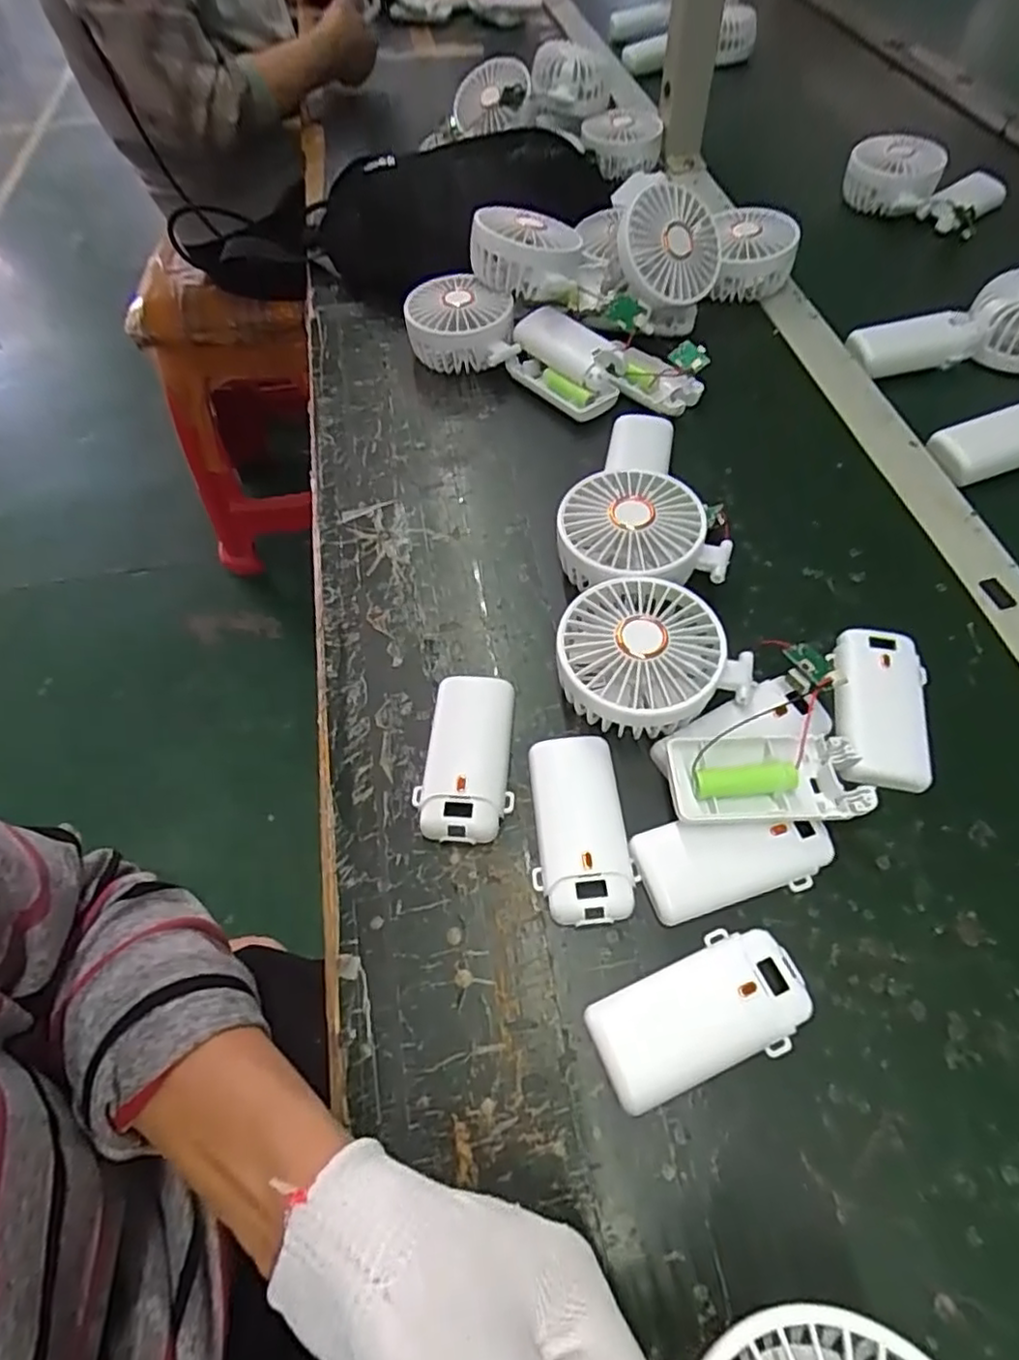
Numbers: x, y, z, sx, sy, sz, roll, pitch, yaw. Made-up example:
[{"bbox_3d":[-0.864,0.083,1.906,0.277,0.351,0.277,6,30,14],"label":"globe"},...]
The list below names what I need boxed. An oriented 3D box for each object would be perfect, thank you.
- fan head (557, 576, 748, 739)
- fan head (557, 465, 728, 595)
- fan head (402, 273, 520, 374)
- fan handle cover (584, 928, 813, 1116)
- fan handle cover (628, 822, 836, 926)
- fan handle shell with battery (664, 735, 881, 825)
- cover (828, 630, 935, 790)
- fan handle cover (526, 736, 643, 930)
[{"bbox_3d":[0.074,-0.011,0.361,0.093,0.046,0.084,-19,59,-10],"label":"fan head"},{"bbox_3d":[0.075,-0.086,0.400,0.089,0.045,0.084,-1,58,1],"label":"fan head"},{"bbox_3d":[-0.039,-0.285,0.530,0.086,0.039,0.084,-5,58,-1],"label":"fan head"},{"bbox_3d":[0.082,0.144,0.282,0.092,0.015,0.046,-21,60,-11],"label":"fan handle cover"},{"bbox_3d":[0.108,0.085,0.316,0.090,0.016,0.042,-13,58,-6],"label":"fan handle cover"},{"bbox_3d":[0.126,0.051,0.325,0.091,0.022,0.044,-1,58,1],"label":"fan handle shell with battery"},{"bbox_3d":[0.199,0.014,0.354,0.055,0.017,0.096,21,59,-6],"label":"cover"},{"bbox_3d":[0.035,0.073,0.329,0.047,0.016,0.093,-8,58,-3],"label":"fan handle cover"}]

